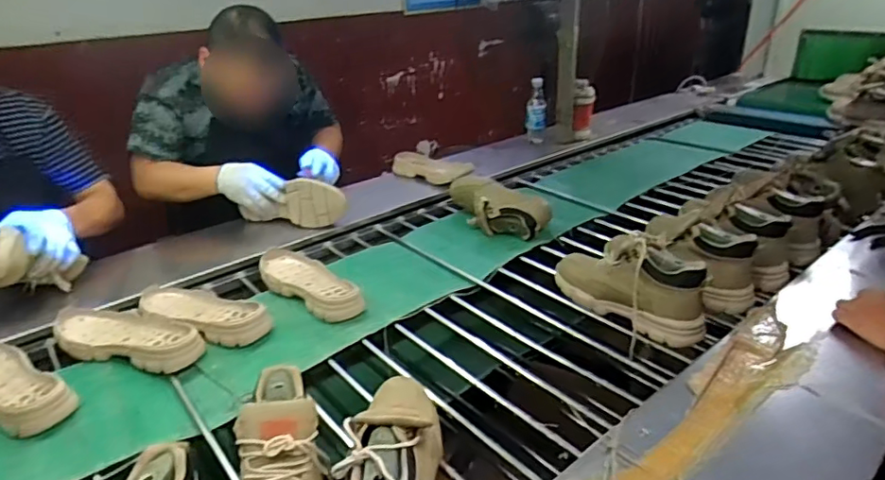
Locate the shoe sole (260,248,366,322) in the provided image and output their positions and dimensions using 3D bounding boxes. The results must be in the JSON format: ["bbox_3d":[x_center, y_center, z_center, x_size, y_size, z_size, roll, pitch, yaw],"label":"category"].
[{"bbox_3d":[-0.268,0.084,1.116,0.128,0.040,0.280,-21,32,-34],"label":"shoe sole"}]

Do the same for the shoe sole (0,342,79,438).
[{"bbox_3d":[-0.681,0.220,0.872,0.281,0.049,0.113,16,31,31],"label":"shoe sole"}]

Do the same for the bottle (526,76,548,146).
[{"bbox_3d":[0.308,-0.424,1.857,0.066,0.207,0.060,3,27,10],"label":"bottle"}]

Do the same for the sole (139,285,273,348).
[{"bbox_3d":[-0.436,0.132,1.039,0.290,0.043,0.102,12,29,25],"label":"sole"}]

